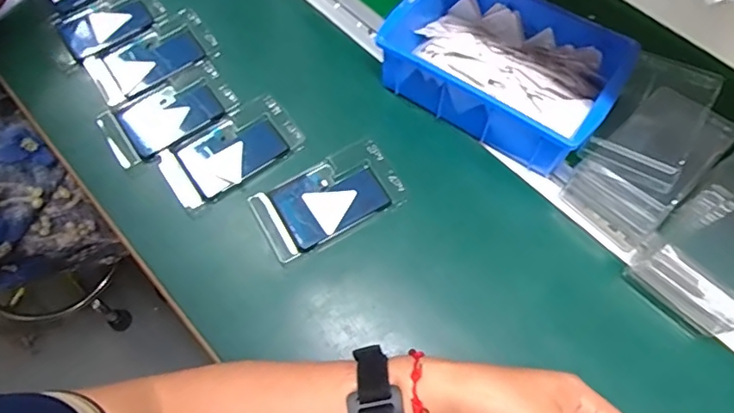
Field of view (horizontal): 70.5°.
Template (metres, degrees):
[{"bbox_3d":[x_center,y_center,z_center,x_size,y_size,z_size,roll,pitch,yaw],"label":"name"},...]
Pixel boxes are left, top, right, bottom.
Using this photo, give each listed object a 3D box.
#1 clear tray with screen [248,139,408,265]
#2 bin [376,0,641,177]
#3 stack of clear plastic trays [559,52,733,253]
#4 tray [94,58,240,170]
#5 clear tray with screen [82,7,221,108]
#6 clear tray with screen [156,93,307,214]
[{"bbox_3d":[-0.034,-0.007,0.460,0.126,0.010,0.074,-27,68,-9],"label":"clear tray with screen"},{"bbox_3d":[0.126,-0.130,0.489,0.203,0.077,0.142,32,70,15],"label":"bin"},{"bbox_3d":[0.238,-0.048,0.444,0.094,0.074,0.142,41,72,18],"label":"stack of clear plastic trays"},{"bbox_3d":[-0.192,-0.092,0.501,0.125,0.020,0.068,-38,72,-15],"label":"tray"},{"bbox_3d":[-0.219,-0.153,0.534,0.122,0.021,0.073,-36,69,-14],"label":"clear tray with screen"},{"bbox_3d":[-0.128,-0.053,0.488,0.123,0.016,0.072,-35,71,-12],"label":"clear tray with screen"}]

